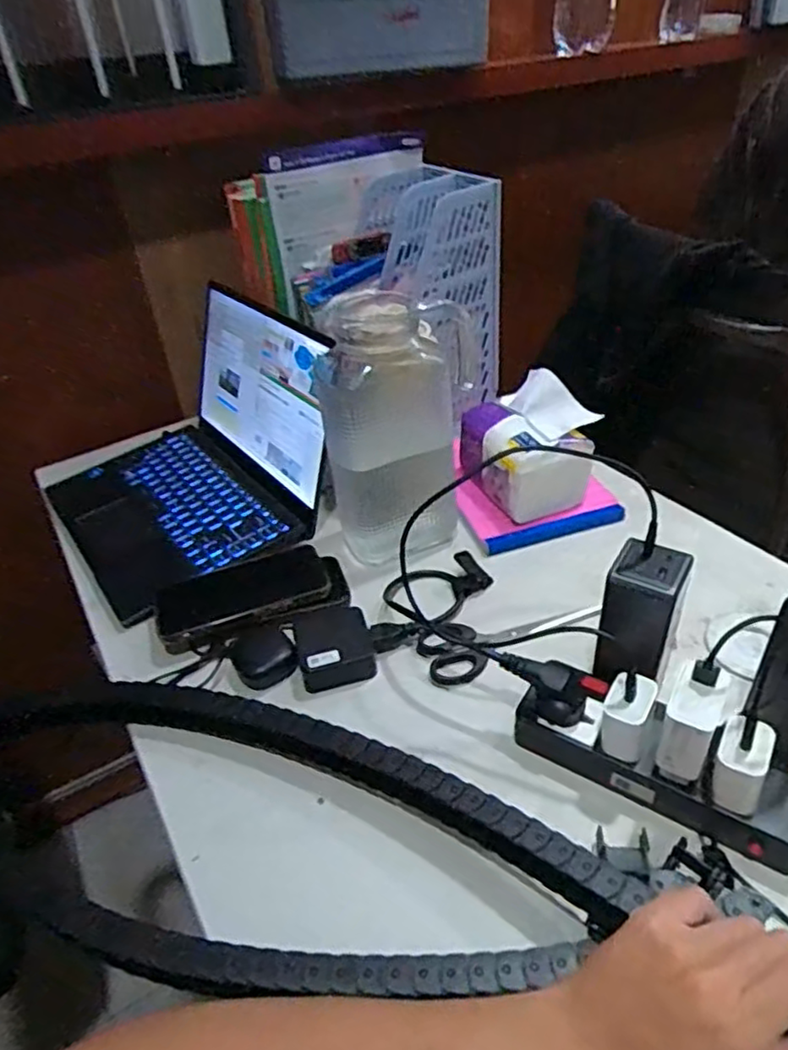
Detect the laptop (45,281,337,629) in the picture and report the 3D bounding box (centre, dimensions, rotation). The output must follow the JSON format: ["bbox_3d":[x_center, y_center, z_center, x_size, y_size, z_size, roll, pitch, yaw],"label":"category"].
[{"bbox_3d":[-0.247,-0.103,0.750,0.279,0.190,0.309,-28,42,-28],"label":"laptop"}]

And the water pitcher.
[{"bbox_3d":[0.009,-0.098,0.670,0.140,0.239,0.154,-1,36,6],"label":"water pitcher"}]

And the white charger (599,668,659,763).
[{"bbox_3d":[0.158,0.130,0.450,0.028,0.056,0.029,13,40,23],"label":"white charger"}]

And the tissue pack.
[{"bbox_3d":[0.143,-0.089,0.722,0.114,0.105,0.127,-13,37,-10],"label":"tissue pack"}]

